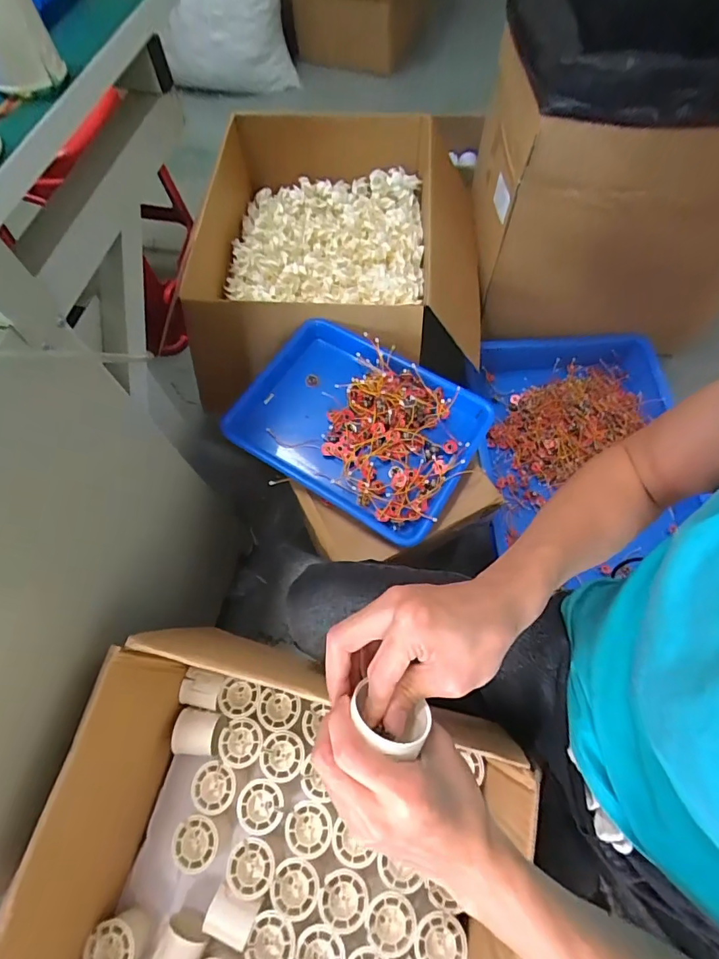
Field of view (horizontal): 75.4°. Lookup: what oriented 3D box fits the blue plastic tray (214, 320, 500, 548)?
[{"bbox_3d":[-0.004,-0.089,0.674,0.341,0.051,0.249,28,70,13],"label":"blue plastic tray"}]

